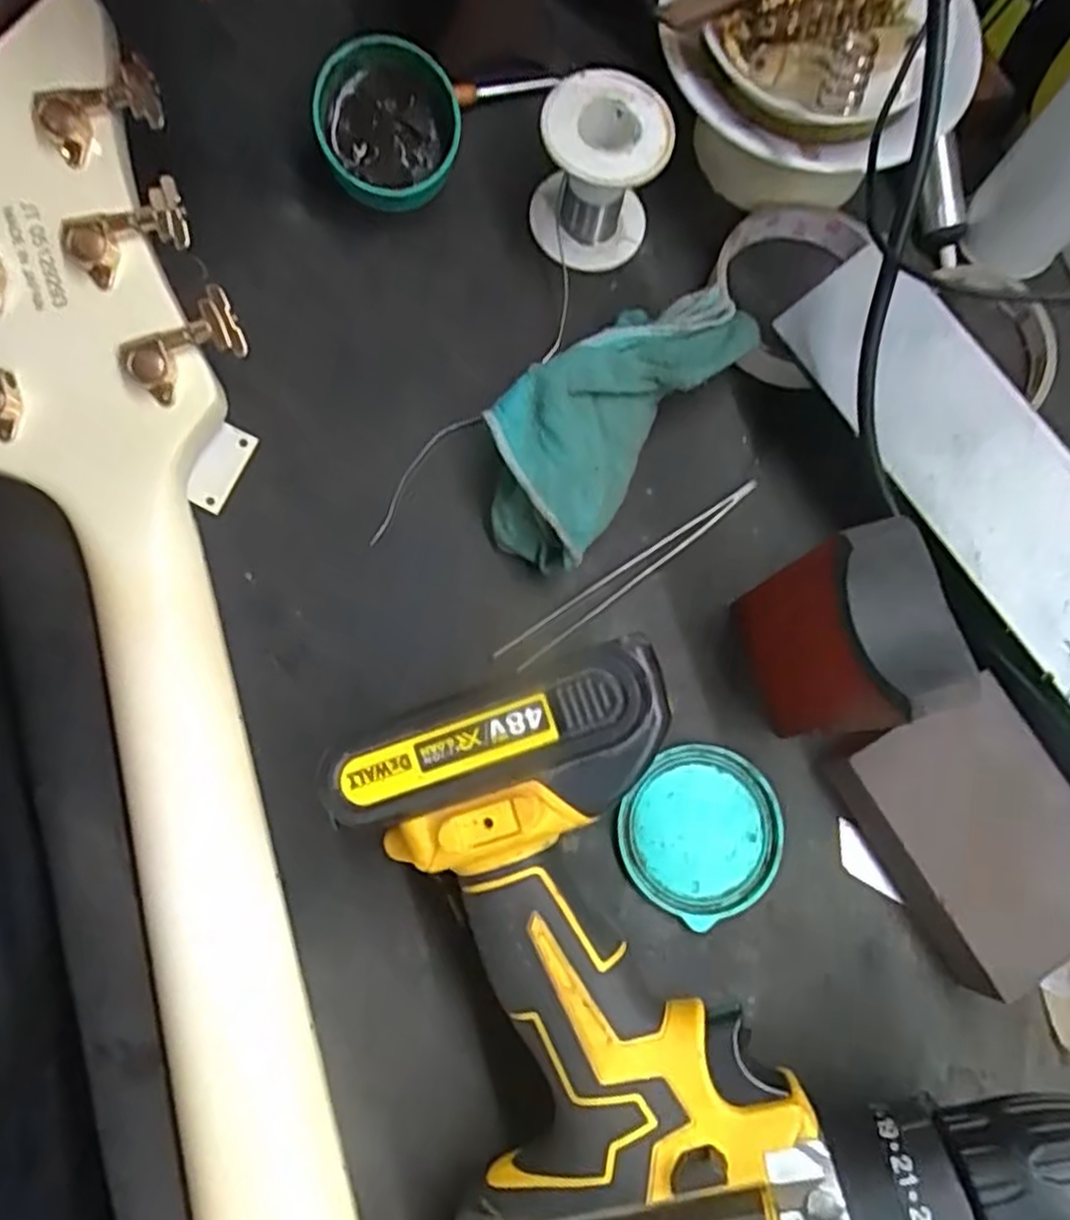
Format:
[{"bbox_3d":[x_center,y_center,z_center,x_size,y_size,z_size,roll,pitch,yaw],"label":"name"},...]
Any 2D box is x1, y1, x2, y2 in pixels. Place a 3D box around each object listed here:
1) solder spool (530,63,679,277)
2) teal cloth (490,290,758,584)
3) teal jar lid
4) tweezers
[{"bbox_3d":[0.027,-0.186,0.320,0.053,0.055,0.049,1,76,-4],"label":"solder spool"},{"bbox_3d":[0.028,-0.083,0.304,0.062,0.043,0.135,38,76,6],"label":"teal cloth"},{"bbox_3d":[0.065,0.086,0.294,0.061,0.011,0.062,1,76,-4],"label":"teal jar lid"},{"bbox_3d":[0.040,-0.017,0.308,0.130,0.010,0.012,-37,80,-10],"label":"tweezers"}]

